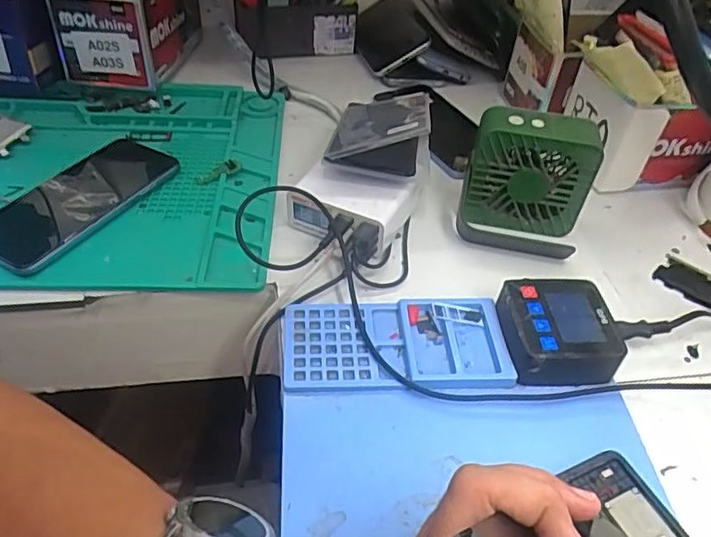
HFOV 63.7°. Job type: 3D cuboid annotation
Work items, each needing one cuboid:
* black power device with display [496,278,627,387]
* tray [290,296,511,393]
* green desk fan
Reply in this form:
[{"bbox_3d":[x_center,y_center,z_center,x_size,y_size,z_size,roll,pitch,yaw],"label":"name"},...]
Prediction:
[{"bbox_3d":[0.135,0.041,0.390,0.073,0.030,0.072,4,45,-3],"label":"black power device with display"},{"bbox_3d":[0.027,0.048,0.382,0.146,0.010,0.071,2,45,-6],"label":"tray"},{"bbox_3d":[0.139,-0.072,0.466,0.101,0.090,0.070,16,46,9],"label":"green desk fan"}]

